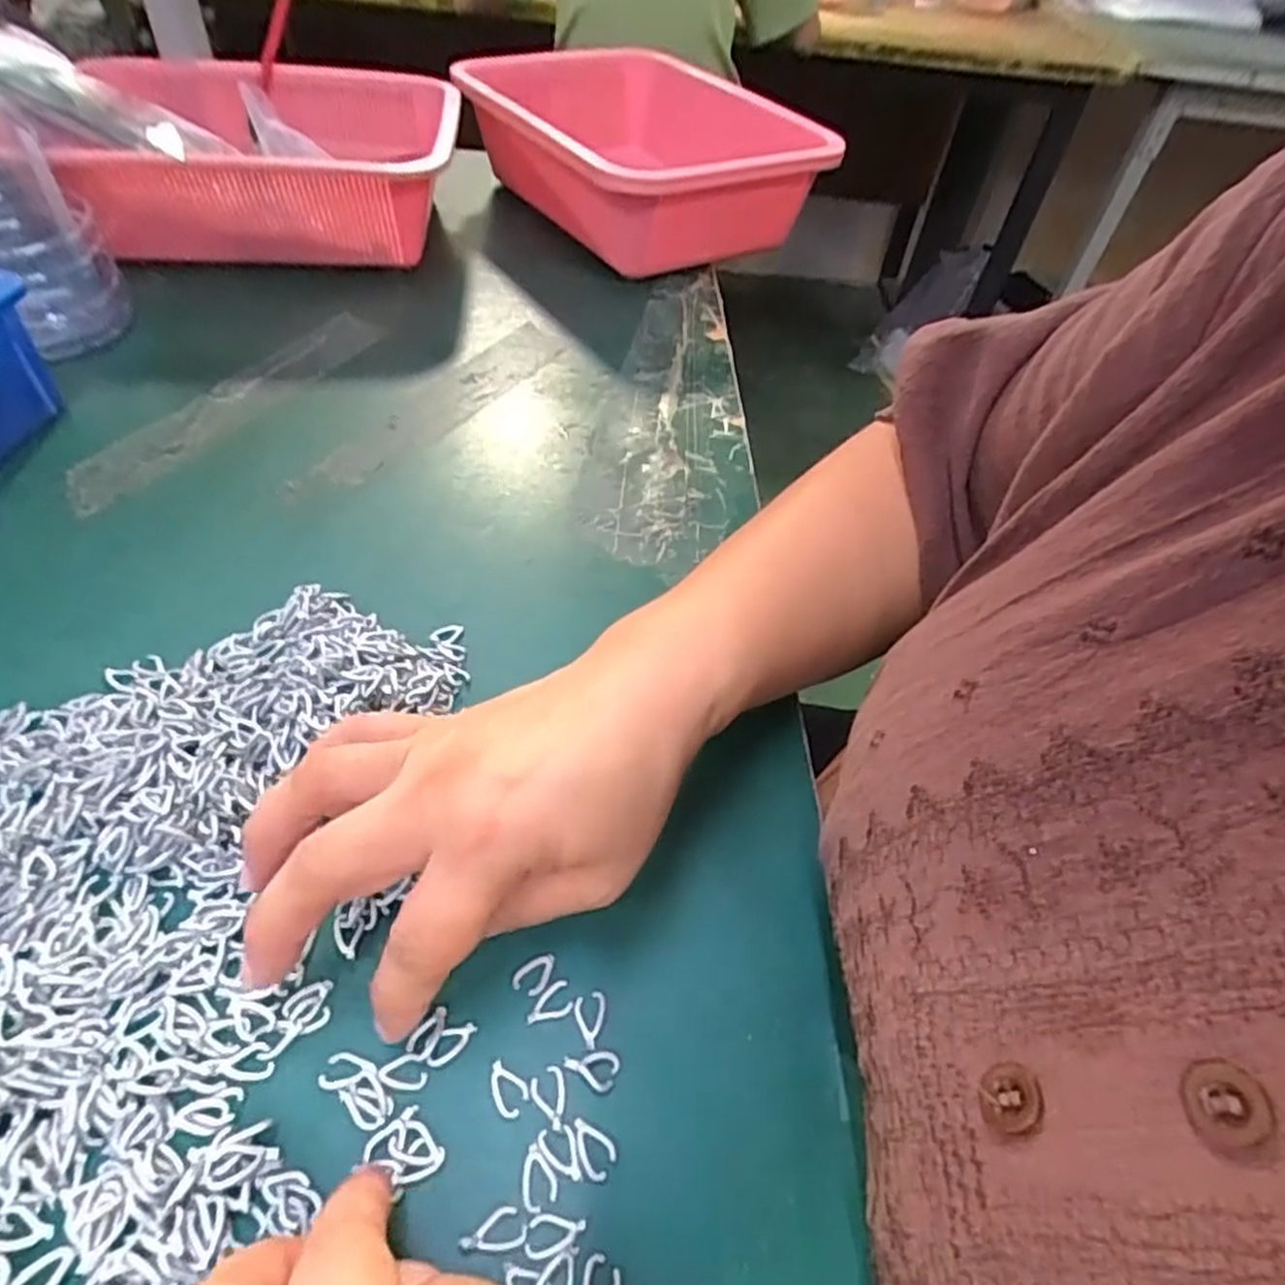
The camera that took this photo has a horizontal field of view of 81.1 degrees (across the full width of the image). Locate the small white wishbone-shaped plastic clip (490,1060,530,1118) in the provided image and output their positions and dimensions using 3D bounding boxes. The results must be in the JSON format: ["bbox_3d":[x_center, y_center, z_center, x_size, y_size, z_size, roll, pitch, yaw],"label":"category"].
[{"bbox_3d":[-0.041,0.133,0.225,0.015,0.004,0.010,30,53,19],"label":"small white wishbone-shaped plastic clip"}]

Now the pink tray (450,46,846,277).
[{"bbox_3d":[-0.024,-0.417,0.639,0.243,0.117,0.297,-31,58,-28],"label":"pink tray"}]

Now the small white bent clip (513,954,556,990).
[{"bbox_3d":[-0.035,0.108,0.248,0.011,0.004,0.014,21,50,13],"label":"small white bent clip"}]

